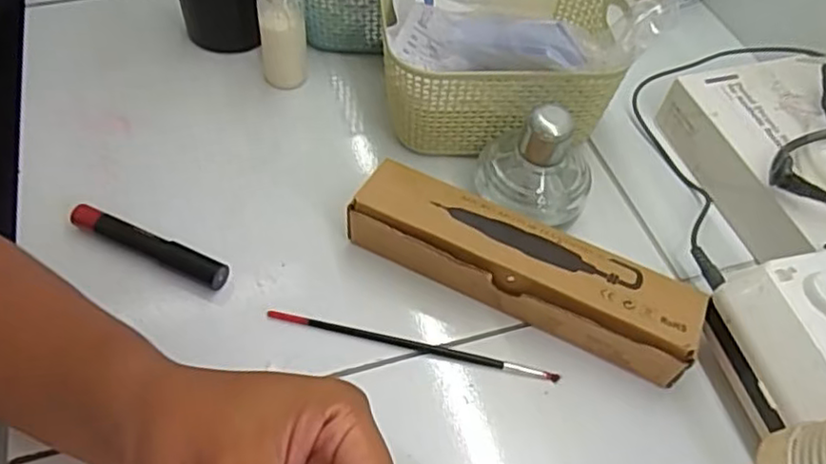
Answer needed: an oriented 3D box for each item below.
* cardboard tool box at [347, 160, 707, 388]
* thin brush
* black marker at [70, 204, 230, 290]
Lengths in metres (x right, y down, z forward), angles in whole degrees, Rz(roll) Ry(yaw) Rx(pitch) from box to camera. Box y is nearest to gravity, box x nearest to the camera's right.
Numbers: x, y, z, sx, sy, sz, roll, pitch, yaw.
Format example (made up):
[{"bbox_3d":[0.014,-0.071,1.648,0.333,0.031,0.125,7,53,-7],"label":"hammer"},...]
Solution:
[{"bbox_3d":[0.065,0.021,0.395,0.208,0.038,0.051,24,56,14],"label":"cardboard tool box"},{"bbox_3d":[-0.001,0.066,0.383,0.172,0.004,0.007,11,54,5],"label":"thin brush"},{"bbox_3d":[-0.164,0.009,0.407,0.111,0.015,0.015,22,56,13],"label":"black marker"}]

